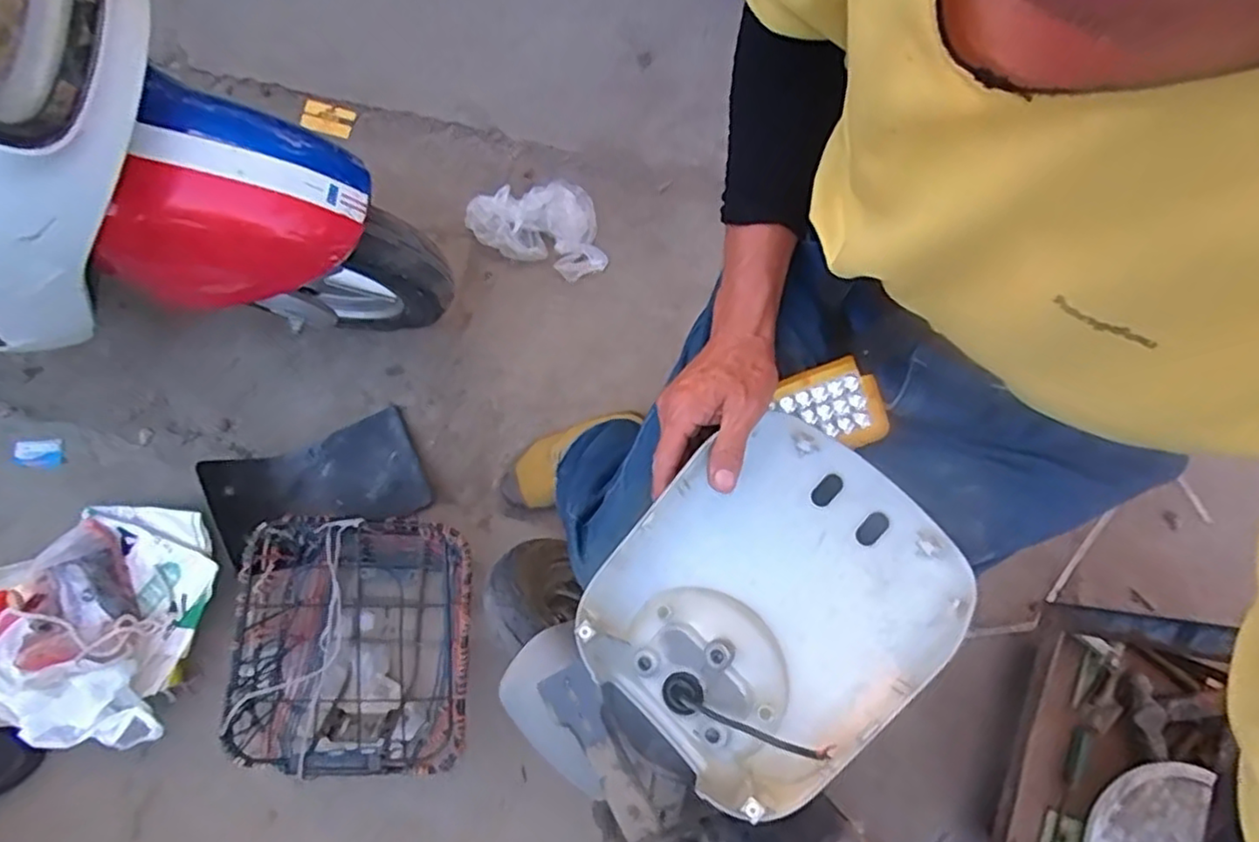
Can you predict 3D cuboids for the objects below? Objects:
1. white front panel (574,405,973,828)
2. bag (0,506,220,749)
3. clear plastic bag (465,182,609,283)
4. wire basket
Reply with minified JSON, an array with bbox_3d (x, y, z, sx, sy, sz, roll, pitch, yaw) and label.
[{"bbox_3d":[0.103,0.126,0.499,0.206,0.075,0.252,41,82,8],"label":"white front panel"},{"bbox_3d":[-0.824,0.272,0.956,0.431,0.128,0.312,5,81,0],"label":"bag"},{"bbox_3d":[-0.150,-0.339,1.149,0.244,0.035,0.154,20,82,3],"label":"clear plastic bag"},{"bbox_3d":[-0.369,0.305,0.976,0.299,0.174,0.321,0,80,-2],"label":"wire basket"}]

